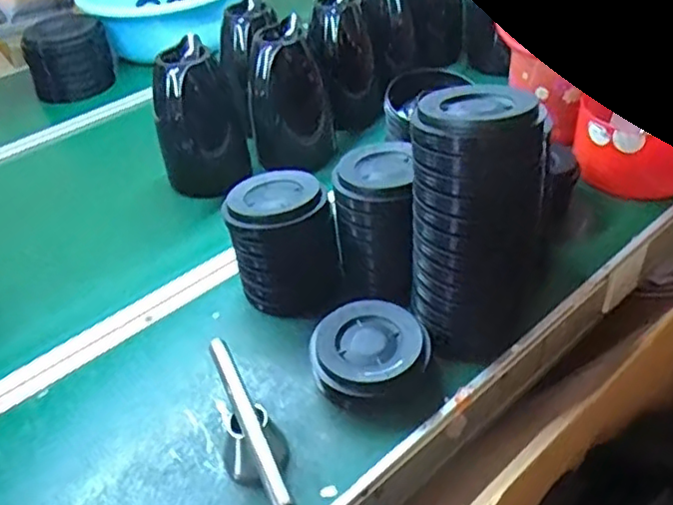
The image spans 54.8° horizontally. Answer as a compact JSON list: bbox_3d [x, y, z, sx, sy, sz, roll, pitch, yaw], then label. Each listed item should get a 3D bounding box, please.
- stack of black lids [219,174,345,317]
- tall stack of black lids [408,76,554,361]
[{"bbox_3d":[-0.063,-0.005,0.790,0.118,0.146,0.111,-20,41,-16],"label":"stack of black lids"},{"bbox_3d":[0.145,-0.023,0.664,0.132,0.253,0.118,-4,39,3],"label":"tall stack of black lids"}]

